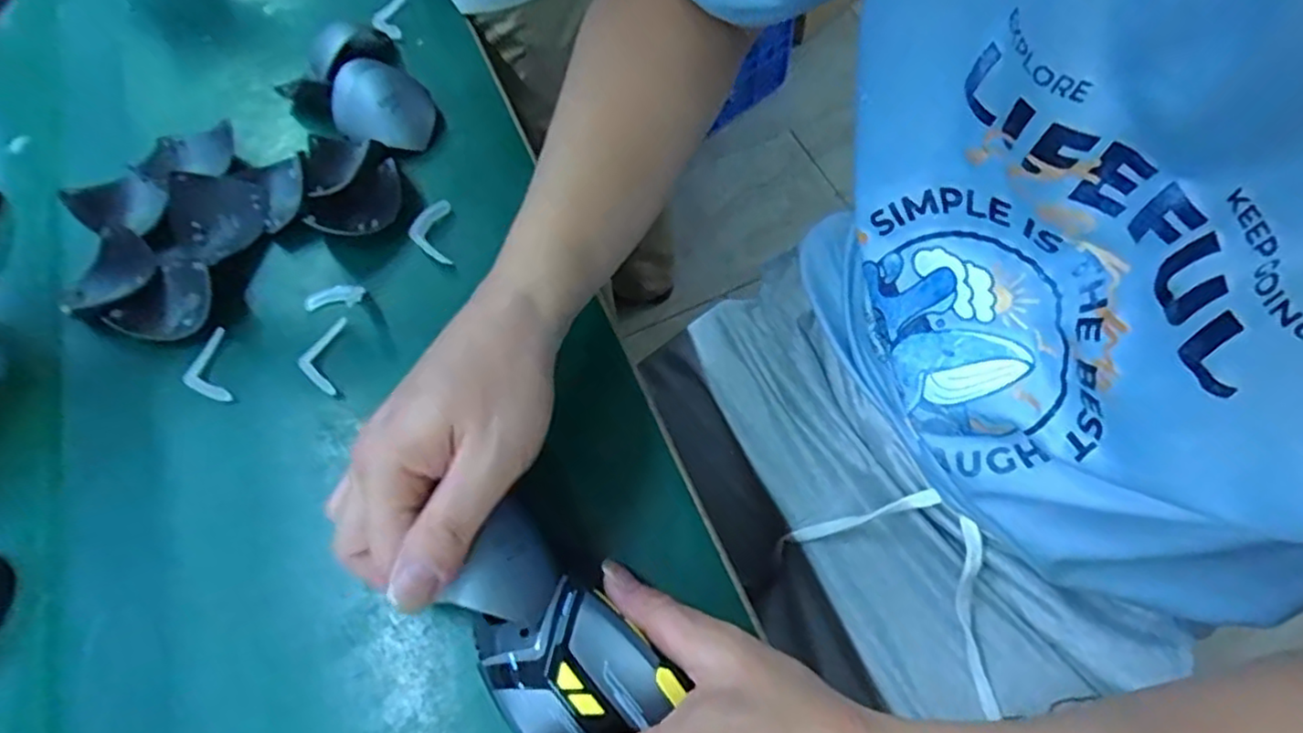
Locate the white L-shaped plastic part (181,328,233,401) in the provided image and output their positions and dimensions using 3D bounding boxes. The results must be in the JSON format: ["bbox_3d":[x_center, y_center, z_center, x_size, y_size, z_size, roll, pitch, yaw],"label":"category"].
[{"bbox_3d":[-0.239,0.000,0.377,0.031,0.012,0.034,27,68,16],"label":"white L-shaped plastic part"}]

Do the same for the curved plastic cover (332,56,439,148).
[{"bbox_3d":[-0.177,-0.171,0.445,0.061,0.039,0.066,-27,65,-10],"label":"curved plastic cover"}]

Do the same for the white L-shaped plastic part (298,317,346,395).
[{"bbox_3d":[-0.185,-0.004,0.381,0.023,0.008,0.047,-3,63,2],"label":"white L-shaped plastic part"}]

